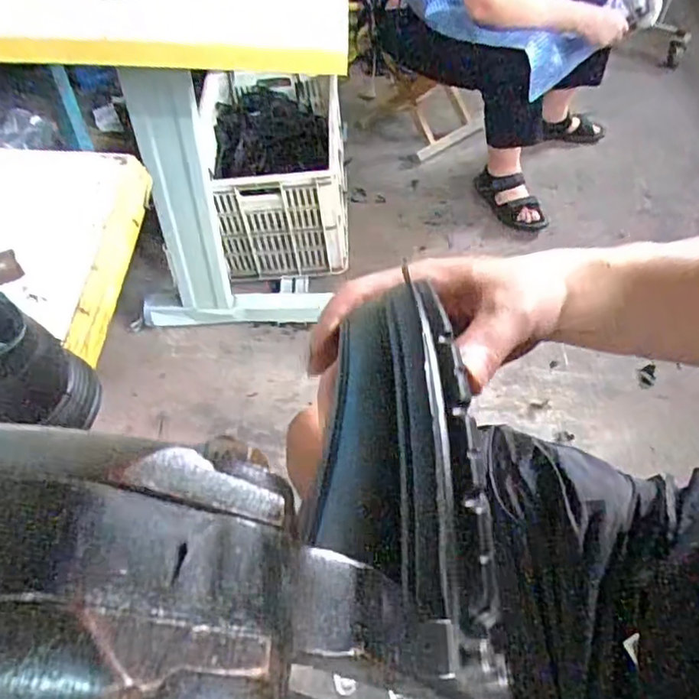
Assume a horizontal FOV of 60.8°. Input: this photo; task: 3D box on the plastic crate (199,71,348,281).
[{"bbox_3d":[-0.194,-0.444,1.513,0.335,0.292,0.495,-5,51,-5],"label":"plastic crate"}]

